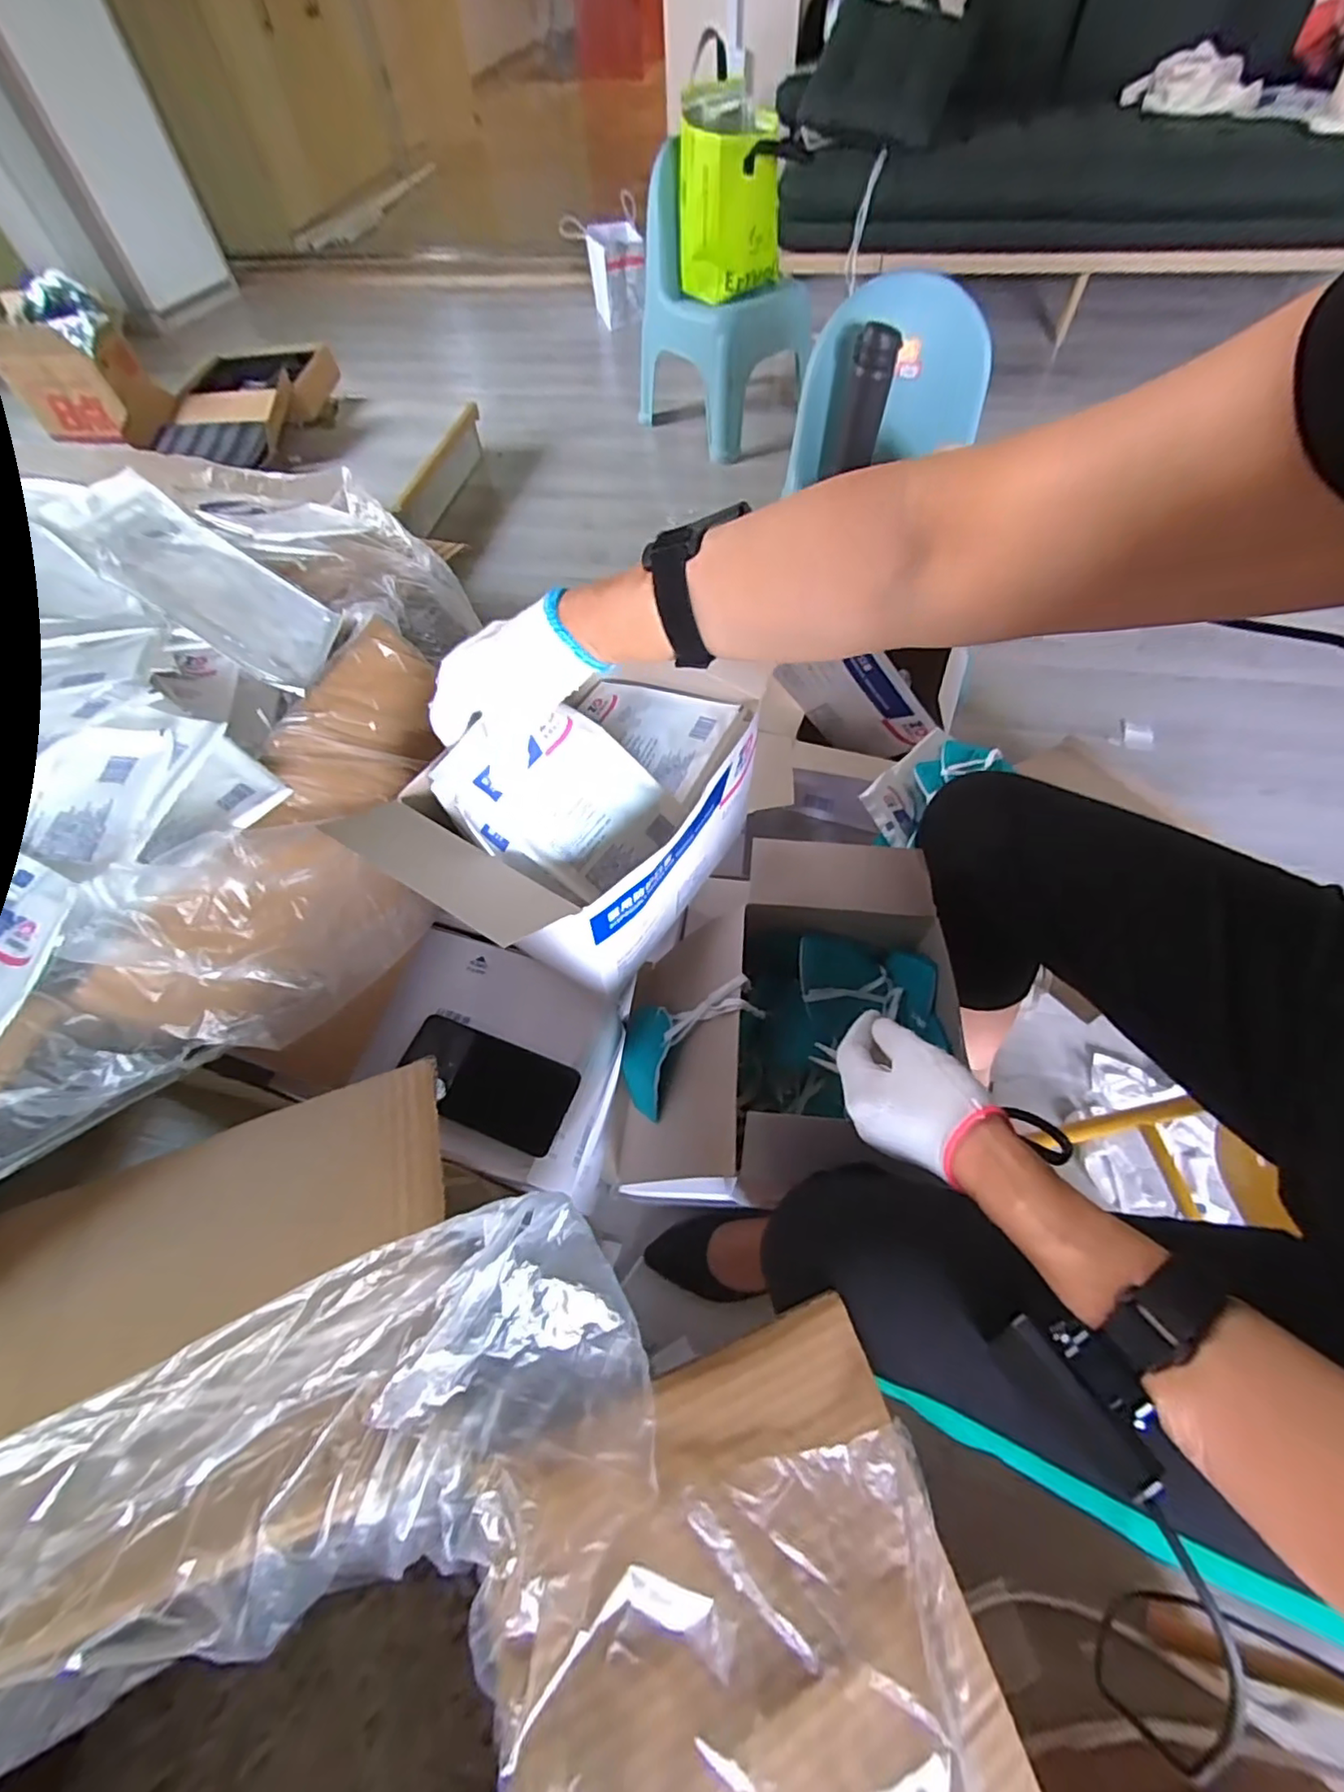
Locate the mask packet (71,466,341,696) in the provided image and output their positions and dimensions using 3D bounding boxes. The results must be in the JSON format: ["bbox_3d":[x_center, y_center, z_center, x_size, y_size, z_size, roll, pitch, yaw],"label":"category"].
[{"bbox_3d":[-0.382,-0.258,0.517,0.013,0.176,0.130,-34,42,31],"label":"mask packet"}]

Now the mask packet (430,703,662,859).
[{"bbox_3d":[-0.086,-0.088,0.486,0.150,0.021,0.125,33,74,-20],"label":"mask packet"}]

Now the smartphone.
[{"bbox_3d":[-0.166,0.164,0.546,0.158,0.014,0.075,18,62,13],"label":"smartphone"}]

